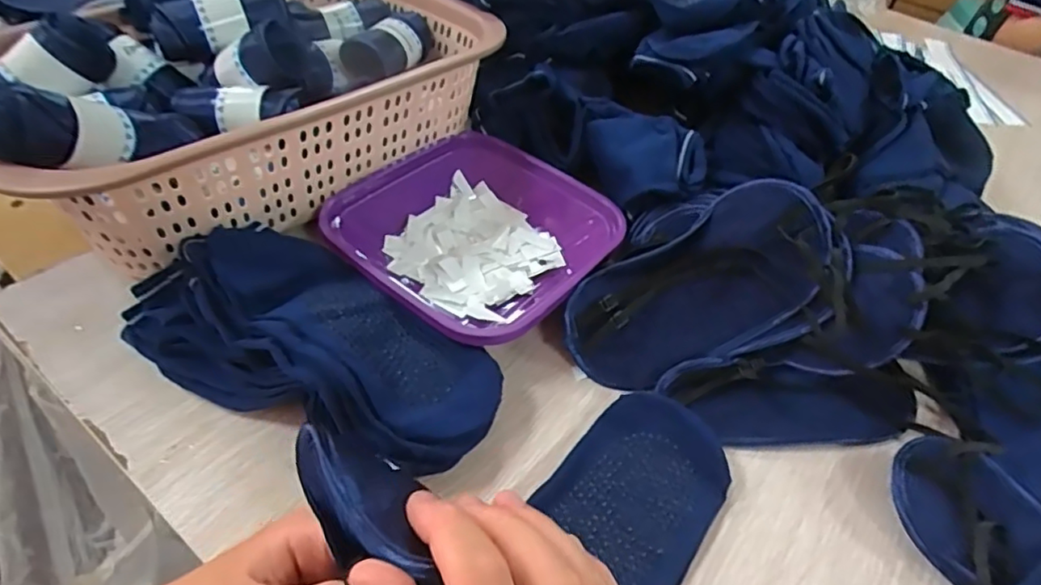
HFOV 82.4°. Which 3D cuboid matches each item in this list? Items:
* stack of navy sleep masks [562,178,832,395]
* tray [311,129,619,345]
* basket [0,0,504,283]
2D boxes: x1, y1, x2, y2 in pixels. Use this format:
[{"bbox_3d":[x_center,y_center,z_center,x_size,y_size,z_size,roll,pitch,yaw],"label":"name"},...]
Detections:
[{"bbox_3d":[0.116,0.002,0.399,0.181,0.058,0.082,-32,50,7],"label":"stack of navy sleep masks"},{"bbox_3d":[-0.034,-0.044,0.463,0.193,0.046,0.182,35,51,24],"label":"tray"},{"bbox_3d":[-0.232,-0.194,0.505,0.313,0.098,0.396,37,52,25],"label":"basket"}]

